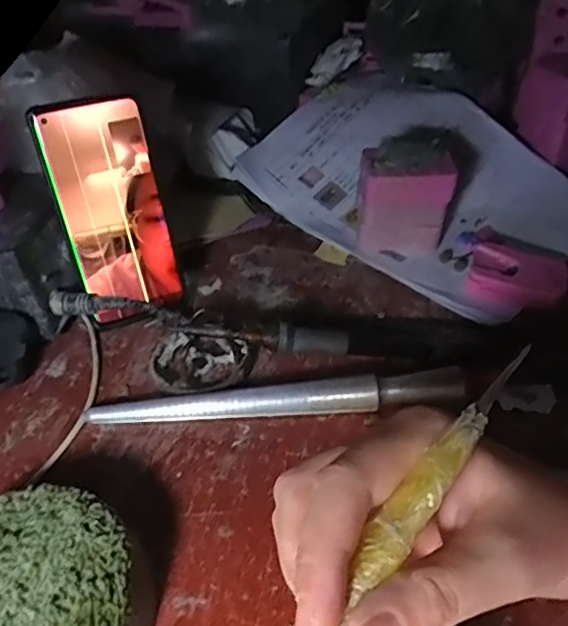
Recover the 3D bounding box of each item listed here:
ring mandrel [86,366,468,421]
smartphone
[{"bbox_3d":[-0.004,0.058,0.372,0.233,0.020,0.021,-5,43,-2],"label":"ring mandrel"},{"bbox_3d":[-0.122,-0.068,0.415,0.071,0.157,0.007,-17,25,-15],"label":"smartphone"}]

